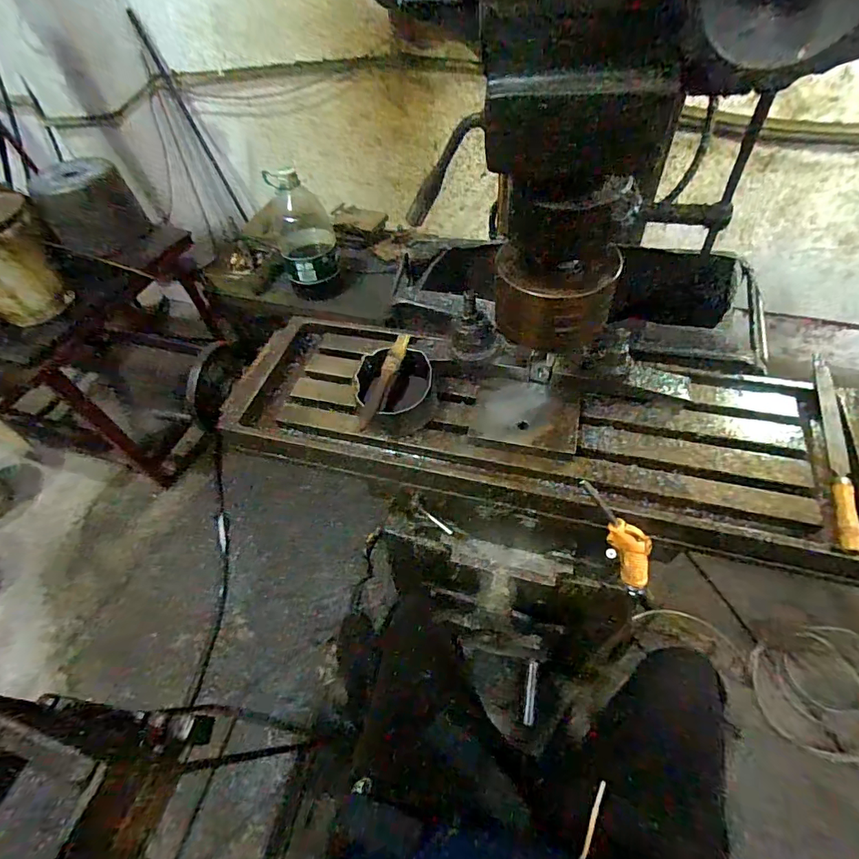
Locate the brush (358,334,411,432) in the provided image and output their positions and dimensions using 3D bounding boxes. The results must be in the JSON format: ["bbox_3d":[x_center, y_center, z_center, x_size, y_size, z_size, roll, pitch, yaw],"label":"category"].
[{"bbox_3d":[-0.057,-0.065,0.585,0.022,0.021,0.155,15,57,16],"label":"brush"}]

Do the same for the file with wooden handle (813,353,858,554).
[{"bbox_3d":[0.471,0.015,0.521,0.024,0.020,0.282,15,57,16],"label":"file with wooden handle"}]

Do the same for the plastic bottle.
[{"bbox_3d":[-0.390,-0.605,1.394,0.182,0.351,0.199,-17,54,-7],"label":"plastic bottle"}]

